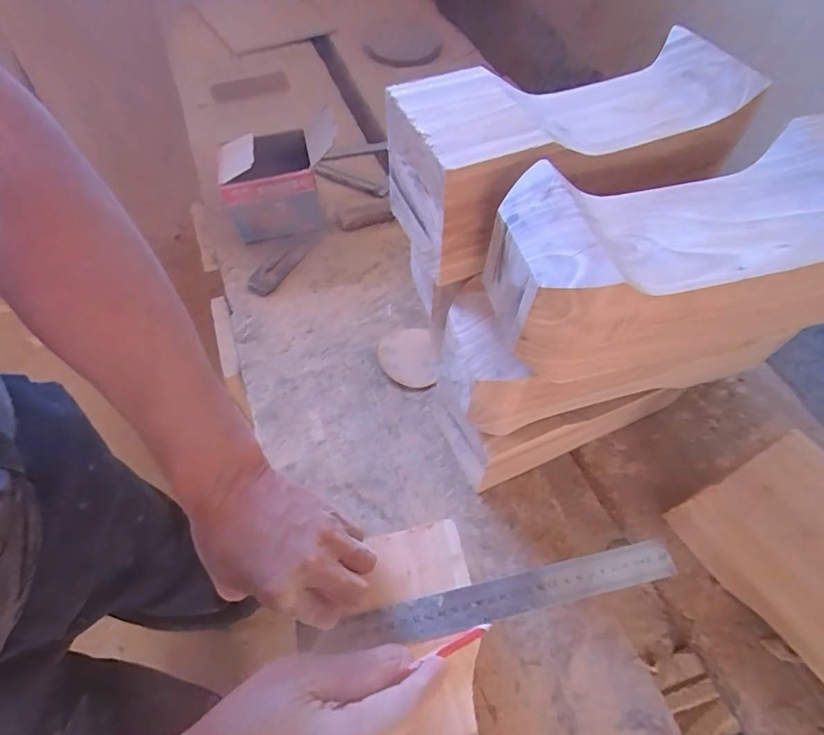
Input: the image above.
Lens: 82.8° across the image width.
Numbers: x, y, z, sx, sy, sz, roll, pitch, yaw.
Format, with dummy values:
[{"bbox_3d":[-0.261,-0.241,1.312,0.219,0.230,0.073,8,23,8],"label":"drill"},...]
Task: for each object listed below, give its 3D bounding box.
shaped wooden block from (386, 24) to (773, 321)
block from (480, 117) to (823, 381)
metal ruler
[{"bbox_3d":[0.128,-0.184,0.410,0.277,0.122,0.118,-17,60,-12],"label":"shaped wooden block"},{"bbox_3d":[0.211,-0.084,0.339,0.303,0.117,0.116,-13,59,-10],"label":"block"},{"bbox_3d":[0.062,0.184,0.361,0.291,0.006,0.034,-11,54,-6],"label":"metal ruler"}]

